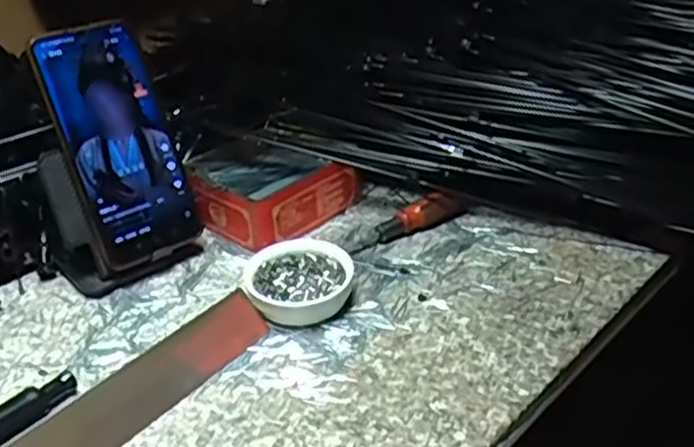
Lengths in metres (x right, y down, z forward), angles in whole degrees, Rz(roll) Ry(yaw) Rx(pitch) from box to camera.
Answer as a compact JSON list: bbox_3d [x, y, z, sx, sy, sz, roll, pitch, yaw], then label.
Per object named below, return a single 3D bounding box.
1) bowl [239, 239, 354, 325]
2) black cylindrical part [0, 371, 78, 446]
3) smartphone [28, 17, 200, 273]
[{"bbox_3d":[-0.033,0.041,0.483,0.071,0.026,0.062,-6,32,-4],"label":"bowl"},{"bbox_3d":[-0.180,0.106,0.400,0.021,0.025,0.067,16,36,28],"label":"black cylindrical part"},{"bbox_3d":[-0.161,-0.057,0.508,0.078,0.164,0.010,-25,13,-33],"label":"smartphone"}]

